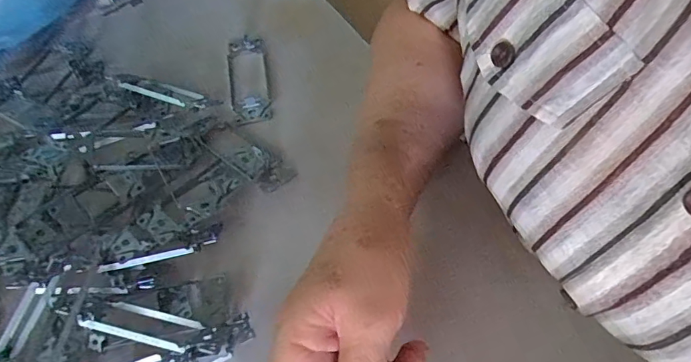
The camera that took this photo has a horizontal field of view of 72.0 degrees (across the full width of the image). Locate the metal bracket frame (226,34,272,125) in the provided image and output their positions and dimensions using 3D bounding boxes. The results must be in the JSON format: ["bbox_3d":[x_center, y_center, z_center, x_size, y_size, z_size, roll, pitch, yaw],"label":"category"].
[{"bbox_3d":[-0.093,-0.100,0.451,0.038,0.011,0.106,-11,59,-4],"label":"metal bracket frame"}]

